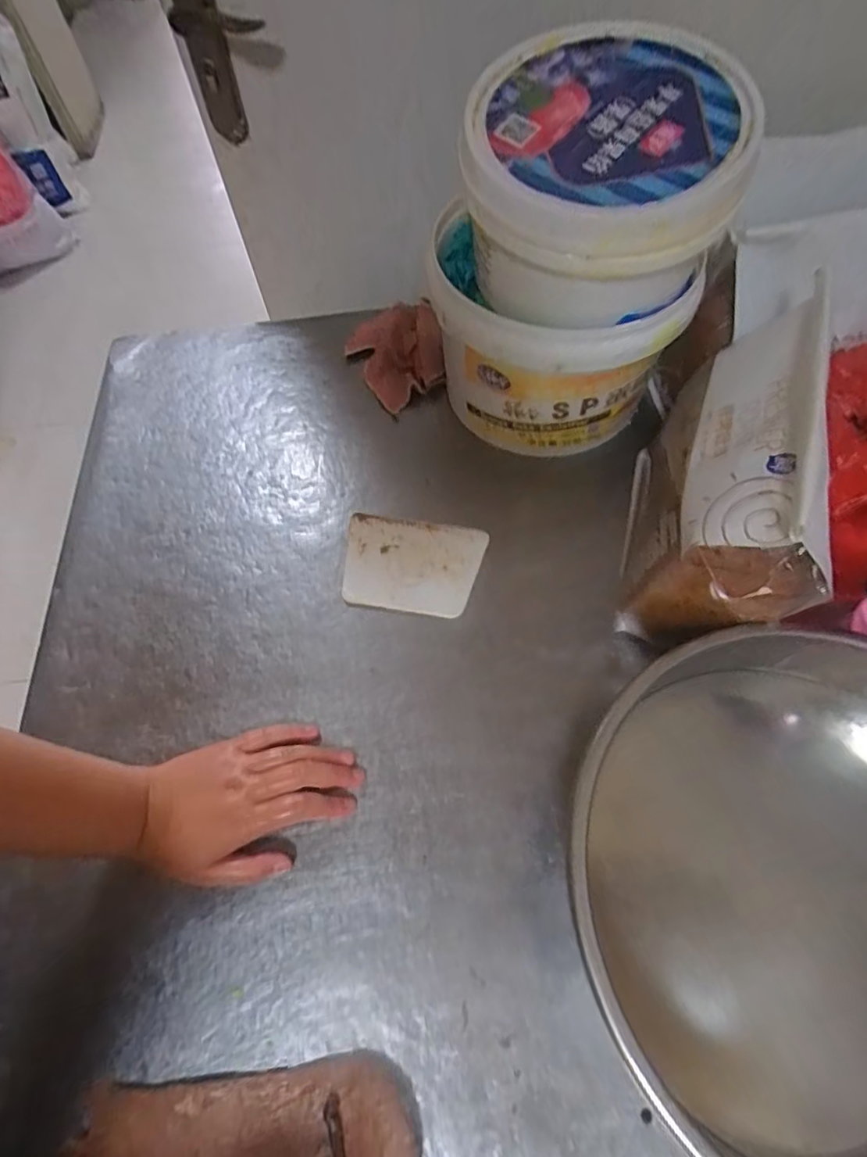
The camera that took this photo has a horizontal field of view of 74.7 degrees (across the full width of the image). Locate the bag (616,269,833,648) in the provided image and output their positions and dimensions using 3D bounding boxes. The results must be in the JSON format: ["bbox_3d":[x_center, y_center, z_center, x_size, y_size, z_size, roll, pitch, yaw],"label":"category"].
[{"bbox_3d":[0.218,-0.076,0.421,0.090,0.173,0.195,11,63,8],"label":"bag"}]

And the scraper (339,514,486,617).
[{"bbox_3d":[-0.021,-0.012,0.522,0.127,0.007,0.091,8,65,6],"label":"scraper"}]

